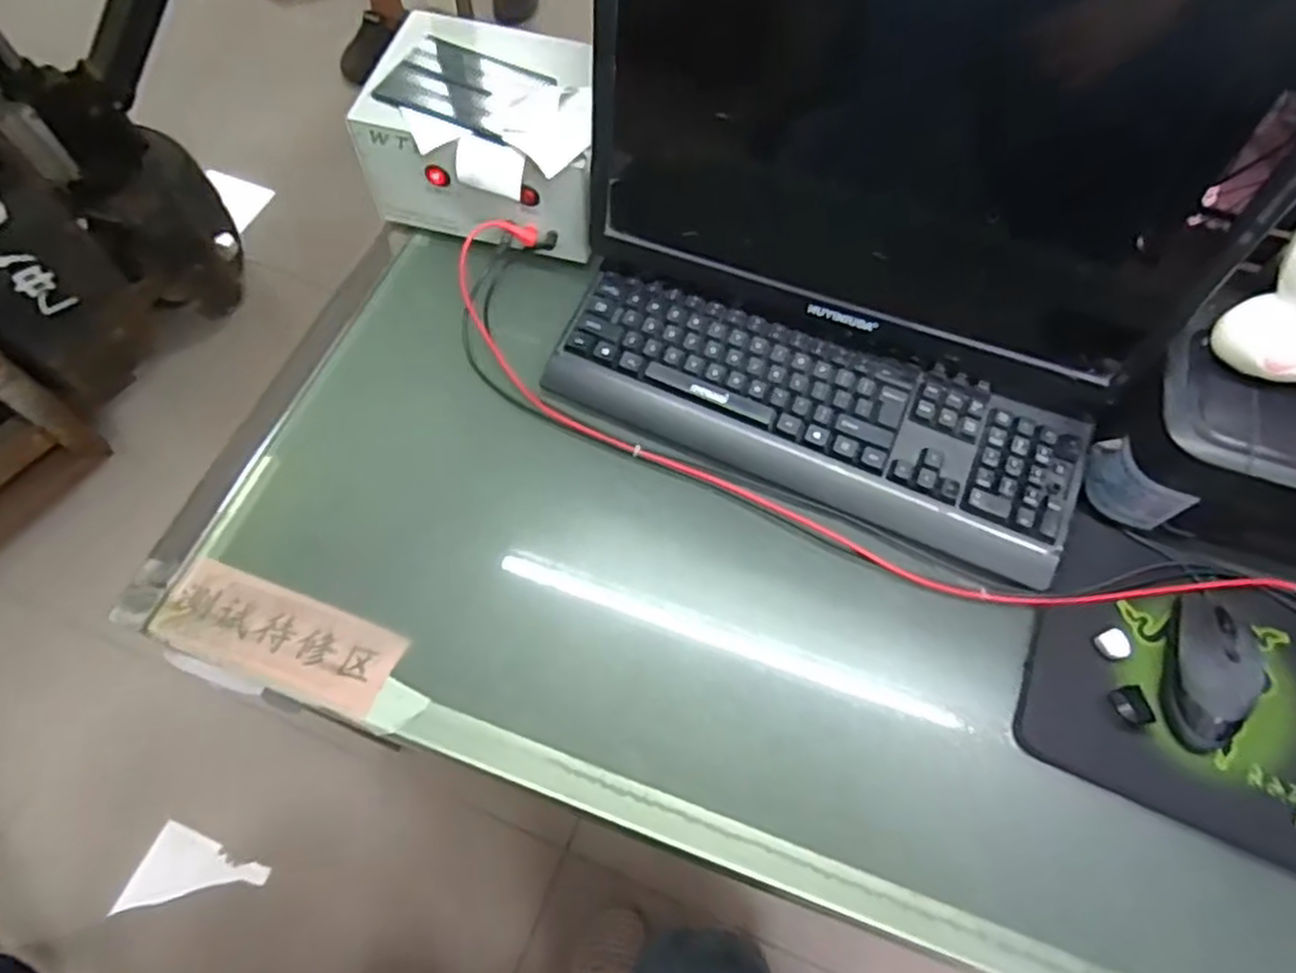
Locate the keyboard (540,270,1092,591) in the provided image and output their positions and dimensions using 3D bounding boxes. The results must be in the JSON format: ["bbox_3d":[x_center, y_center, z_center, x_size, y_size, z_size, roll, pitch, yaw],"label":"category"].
[{"bbox_3d":[0.133,-0.060,0.624,0.428,0.041,0.143,20,64,6],"label":"keyboard"}]

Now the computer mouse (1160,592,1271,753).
[{"bbox_3d":[0.412,0.132,0.549,0.059,0.040,0.121,25,64,9],"label":"computer mouse"}]

